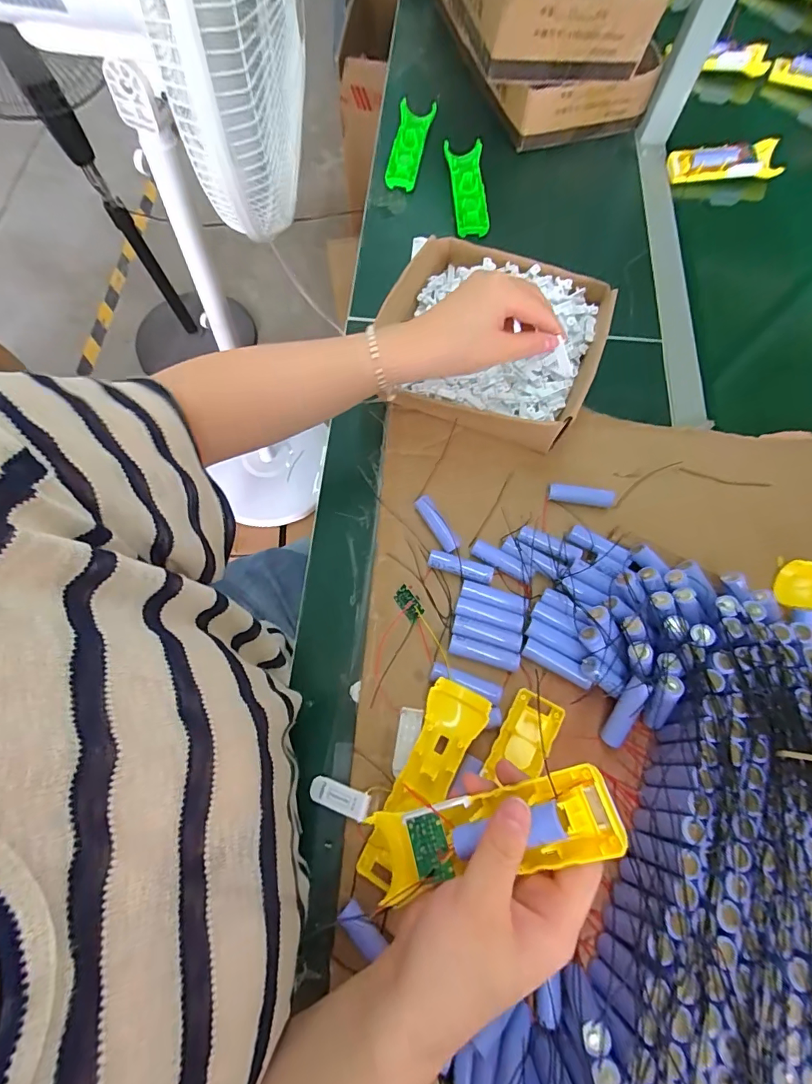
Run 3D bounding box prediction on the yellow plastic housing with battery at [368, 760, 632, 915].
[{"bbox_3d":[0.044,0.170,0.263,0.152,0.023,0.044,-28,73,23],"label":"yellow plastic housing with battery"}]

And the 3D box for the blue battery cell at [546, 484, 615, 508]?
[{"bbox_3d":[0.187,-0.048,0.492,0.068,0.022,0.016,9,73,3],"label":"blue battery cell"}]

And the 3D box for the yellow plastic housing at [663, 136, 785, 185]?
[{"bbox_3d":[0.474,-0.567,0.680,0.160,0.028,0.044,-3,73,-1],"label":"yellow plastic housing"}]

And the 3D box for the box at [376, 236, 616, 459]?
[{"bbox_3d":[0.097,-0.227,0.527,0.221,0.057,0.215,18,74,5],"label":"box"}]

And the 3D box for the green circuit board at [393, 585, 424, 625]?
[{"bbox_3d":[0.003,0.061,0.449,0.034,0.006,0.021,50,120,19],"label":"green circuit board"}]

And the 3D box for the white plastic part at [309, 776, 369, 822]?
[{"bbox_3d":[-0.058,0.222,0.396,0.058,0.005,0.022,4,71,28],"label":"white plastic part"}]

